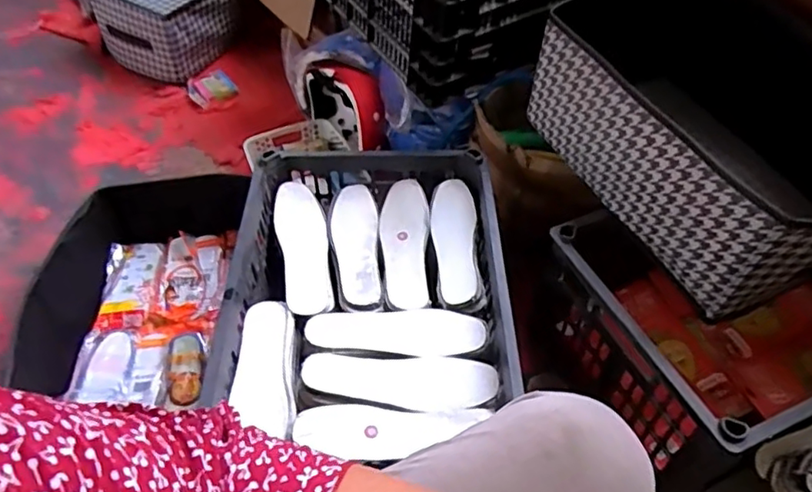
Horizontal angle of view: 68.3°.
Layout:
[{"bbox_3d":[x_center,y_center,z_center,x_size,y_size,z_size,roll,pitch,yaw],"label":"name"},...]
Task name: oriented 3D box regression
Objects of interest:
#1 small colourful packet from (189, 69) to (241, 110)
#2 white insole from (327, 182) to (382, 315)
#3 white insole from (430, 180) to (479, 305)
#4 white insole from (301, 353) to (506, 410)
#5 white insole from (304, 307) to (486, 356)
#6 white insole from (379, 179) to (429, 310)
[{"bbox_3d":[-0.474,-0.386,1.452,0.107,0.026,0.102,-25,50,-20],"label":"small colourful packet"},{"bbox_3d":[-0.071,-0.004,0.843,0.065,0.005,0.216,-7,46,-4],"label":"white insole"},{"bbox_3d":[0.067,-0.009,0.846,0.063,0.018,0.212,1,46,4],"label":"white insole"},{"bbox_3d":[-0.007,0.158,0.703,0.223,0.016,0.071,1,47,4],"label":"white insole"},{"bbox_3d":[-0.014,0.107,0.751,0.216,0.017,0.071,-2,46,1],"label":"white insole"},{"bbox_3d":[-0.003,-0.004,0.852,0.066,0.014,0.220,0,54,2],"label":"white insole"}]

